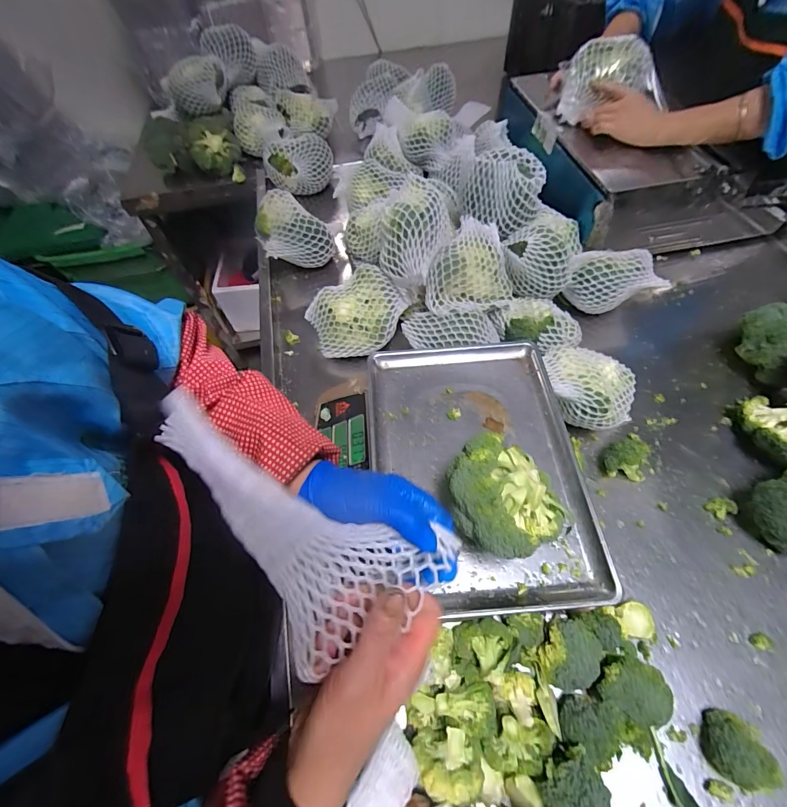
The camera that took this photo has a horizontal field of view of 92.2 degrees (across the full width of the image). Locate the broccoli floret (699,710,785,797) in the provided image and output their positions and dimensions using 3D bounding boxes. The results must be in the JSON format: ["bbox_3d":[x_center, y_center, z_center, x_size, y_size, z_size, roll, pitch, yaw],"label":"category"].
[{"bbox_3d":[0.352,0.354,0.385,0.054,0.042,0.058,-2,59,3],"label":"broccoli floret"}]

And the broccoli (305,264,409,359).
[{"bbox_3d":[-0.060,-0.151,0.649,0.172,0.093,0.117,-13,59,-4],"label":"broccoli"}]

